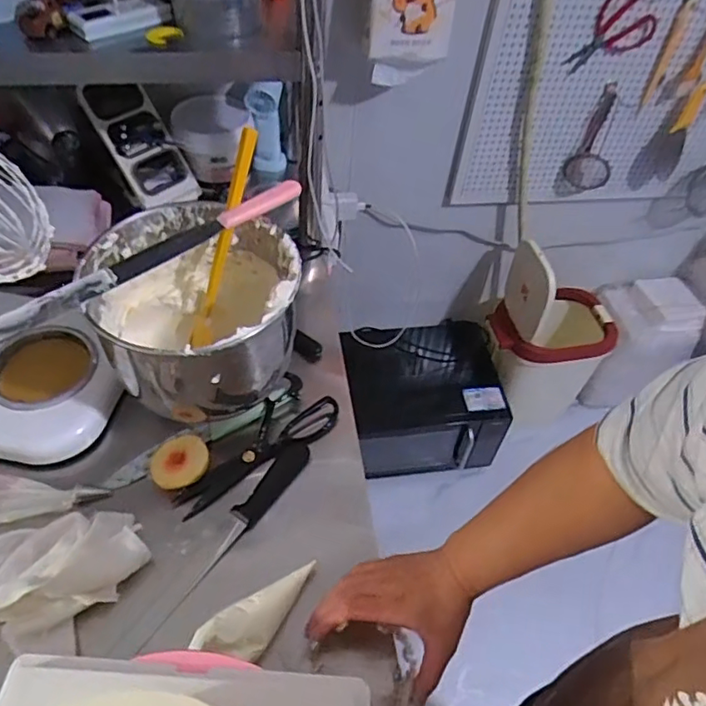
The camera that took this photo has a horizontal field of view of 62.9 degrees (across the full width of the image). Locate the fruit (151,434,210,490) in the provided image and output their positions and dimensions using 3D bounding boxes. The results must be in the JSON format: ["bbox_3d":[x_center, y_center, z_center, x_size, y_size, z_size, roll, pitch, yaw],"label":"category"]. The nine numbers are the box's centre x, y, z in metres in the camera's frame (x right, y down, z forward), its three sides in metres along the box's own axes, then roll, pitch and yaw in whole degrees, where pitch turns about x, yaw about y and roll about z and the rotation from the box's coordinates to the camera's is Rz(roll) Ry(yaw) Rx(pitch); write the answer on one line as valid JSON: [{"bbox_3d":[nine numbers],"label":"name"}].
[{"bbox_3d":[-0.205,0.127,0.683,0.066,0.025,0.066,2,50,-3],"label":"fruit"}]

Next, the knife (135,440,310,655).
[{"bbox_3d":[-0.135,0.199,0.651,0.031,0.019,0.263,29,54,18],"label":"knife"}]

